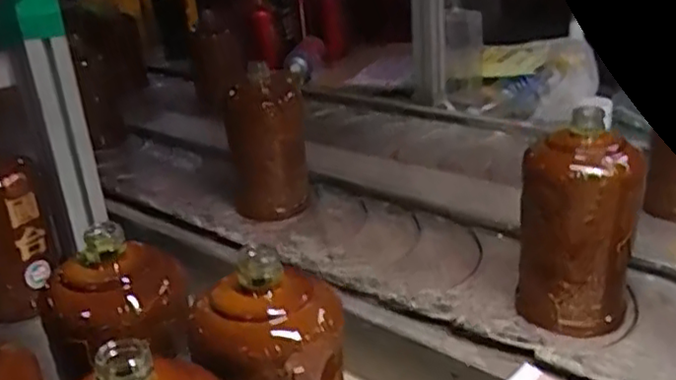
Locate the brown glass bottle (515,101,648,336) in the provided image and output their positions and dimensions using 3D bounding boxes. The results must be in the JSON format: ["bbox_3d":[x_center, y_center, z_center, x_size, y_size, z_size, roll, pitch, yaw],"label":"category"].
[{"bbox_3d":[0.202,0.032,0.554,0.081,0.166,0.079,-9,26,-12],"label":"brown glass bottle"}]

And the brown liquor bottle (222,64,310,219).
[{"bbox_3d":[-0.086,-0.055,0.810,0.092,0.162,0.074,-7,27,-9],"label":"brown liquor bottle"}]

